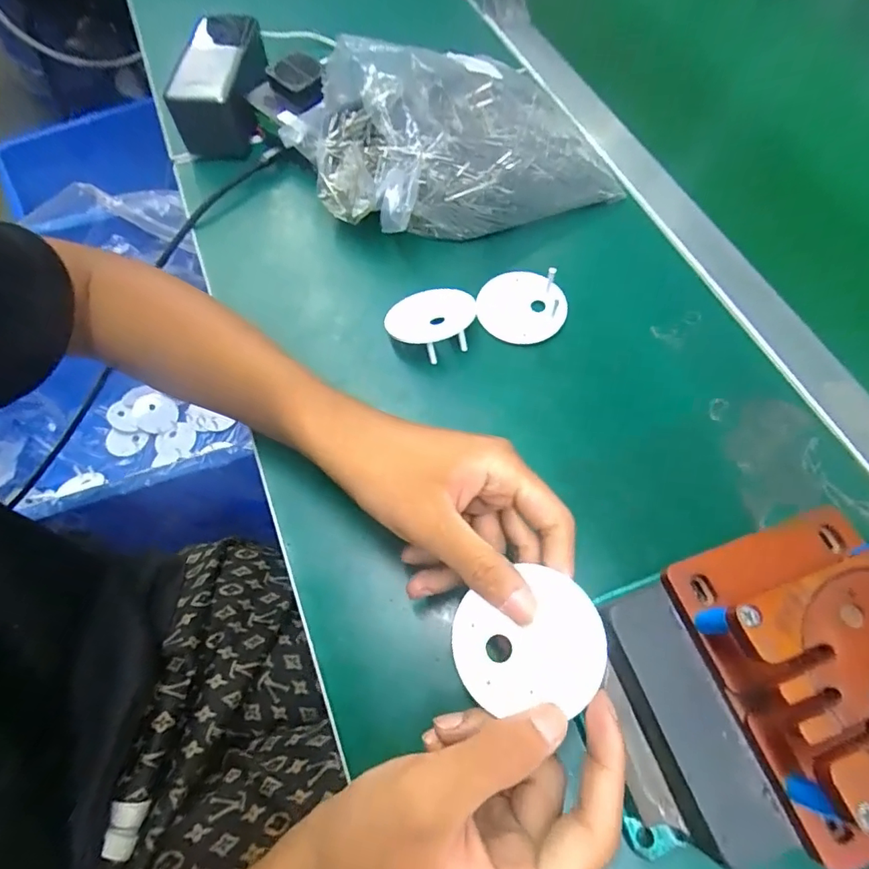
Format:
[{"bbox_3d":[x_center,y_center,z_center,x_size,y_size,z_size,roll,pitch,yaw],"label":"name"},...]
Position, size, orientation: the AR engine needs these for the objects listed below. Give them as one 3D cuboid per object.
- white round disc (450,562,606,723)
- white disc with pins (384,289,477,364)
[{"bbox_3d":[0.040,0.088,0.212,0.062,0.004,0.058,5,67,18],"label":"white round disc"},{"bbox_3d":[-0.002,-0.077,0.351,0.059,0.023,0.059,-5,47,6],"label":"white disc with pins"}]

